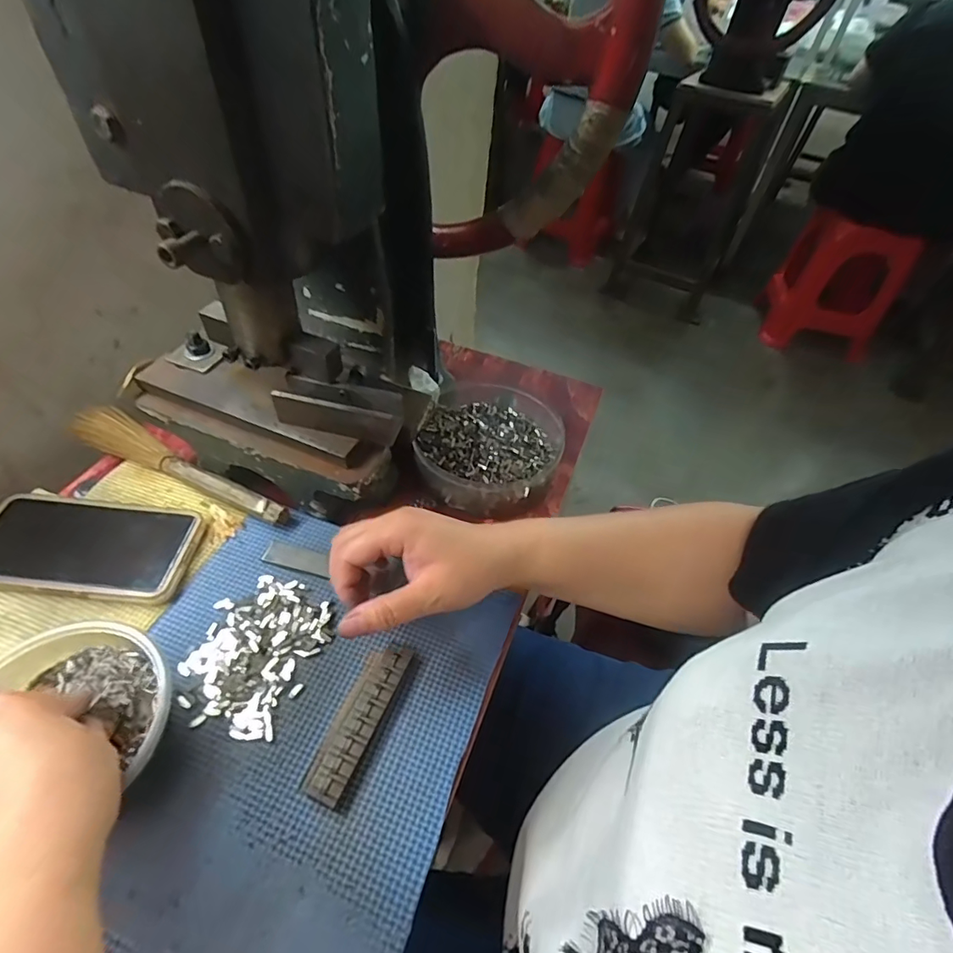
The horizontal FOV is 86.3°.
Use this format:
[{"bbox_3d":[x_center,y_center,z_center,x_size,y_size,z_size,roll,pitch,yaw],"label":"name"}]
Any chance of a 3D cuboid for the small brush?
[{"bbox_3d":[-0.256,-0.014,0.438,0.229,0.021,0.037,22,50,13],"label":"small brush"}]

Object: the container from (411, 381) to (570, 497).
[{"bbox_3d":[0.016,-0.034,0.480,0.130,0.039,0.154,13,49,6],"label":"container"}]

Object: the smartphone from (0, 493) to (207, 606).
[{"bbox_3d":[-0.295,0.052,0.381,0.158,0.017,0.076,7,48,0],"label":"smartphone"}]

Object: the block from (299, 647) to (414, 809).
[{"bbox_3d":[-0.075,0.152,0.323,0.030,0.013,0.096,20,50,12],"label":"block"}]

